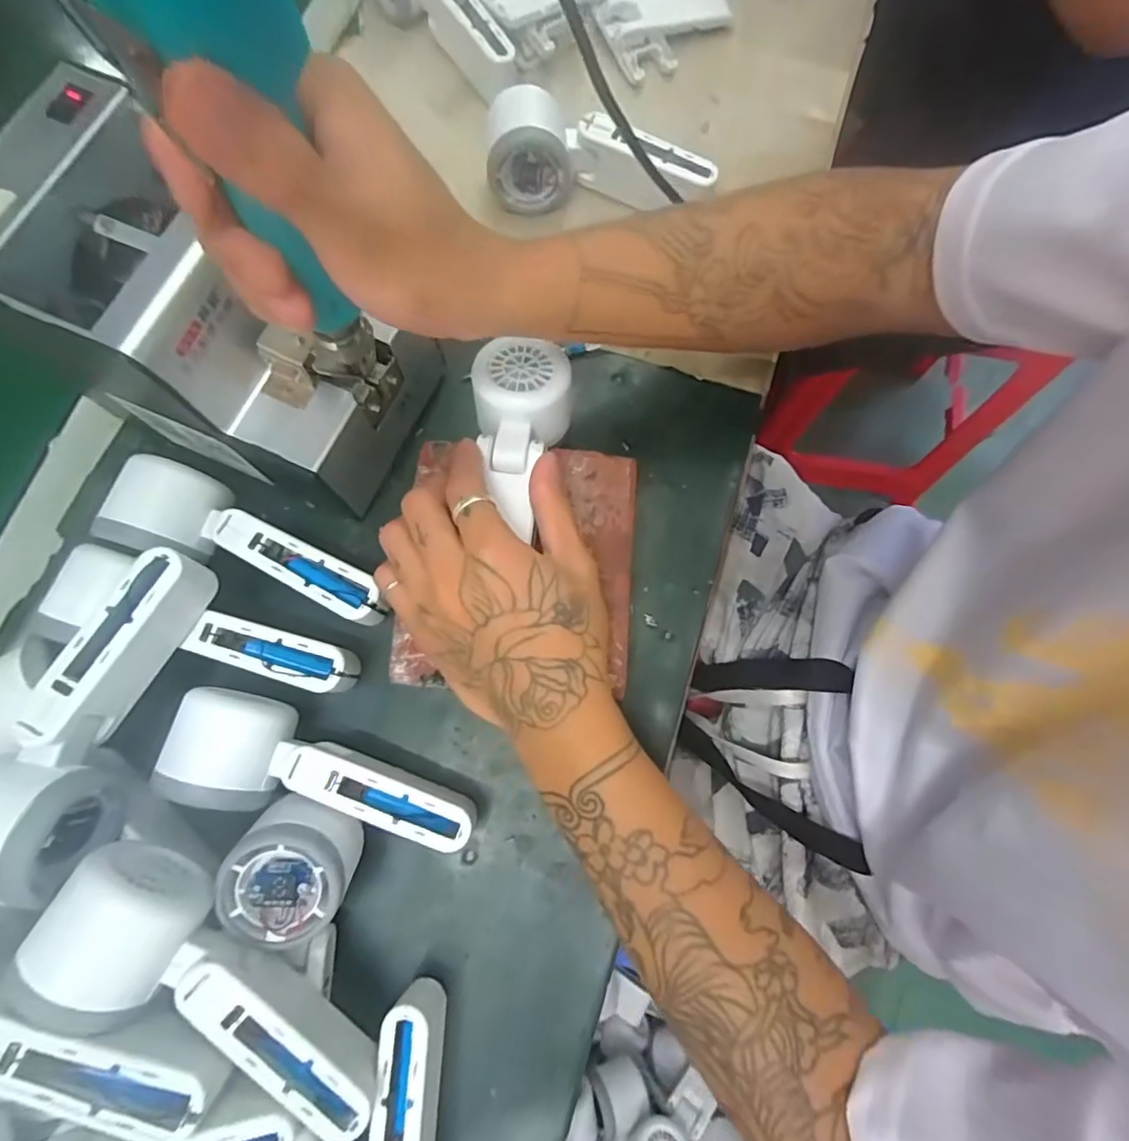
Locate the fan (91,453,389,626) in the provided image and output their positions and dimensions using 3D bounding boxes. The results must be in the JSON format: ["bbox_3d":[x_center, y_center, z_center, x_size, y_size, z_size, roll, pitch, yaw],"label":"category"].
[{"bbox_3d":[-0.176,-0.015,0.340,0.156,0.056,0.052,17,76,3],"label":"fan"}]

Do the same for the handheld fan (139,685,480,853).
[{"bbox_3d":[-0.125,0.112,0.311,0.157,0.057,0.052,17,76,3],"label":"handheld fan"}]

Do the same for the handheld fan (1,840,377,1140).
[{"bbox_3d":[-0.155,0.192,0.258,0.164,0.050,0.054,40,78,-6],"label":"handheld fan"}]

